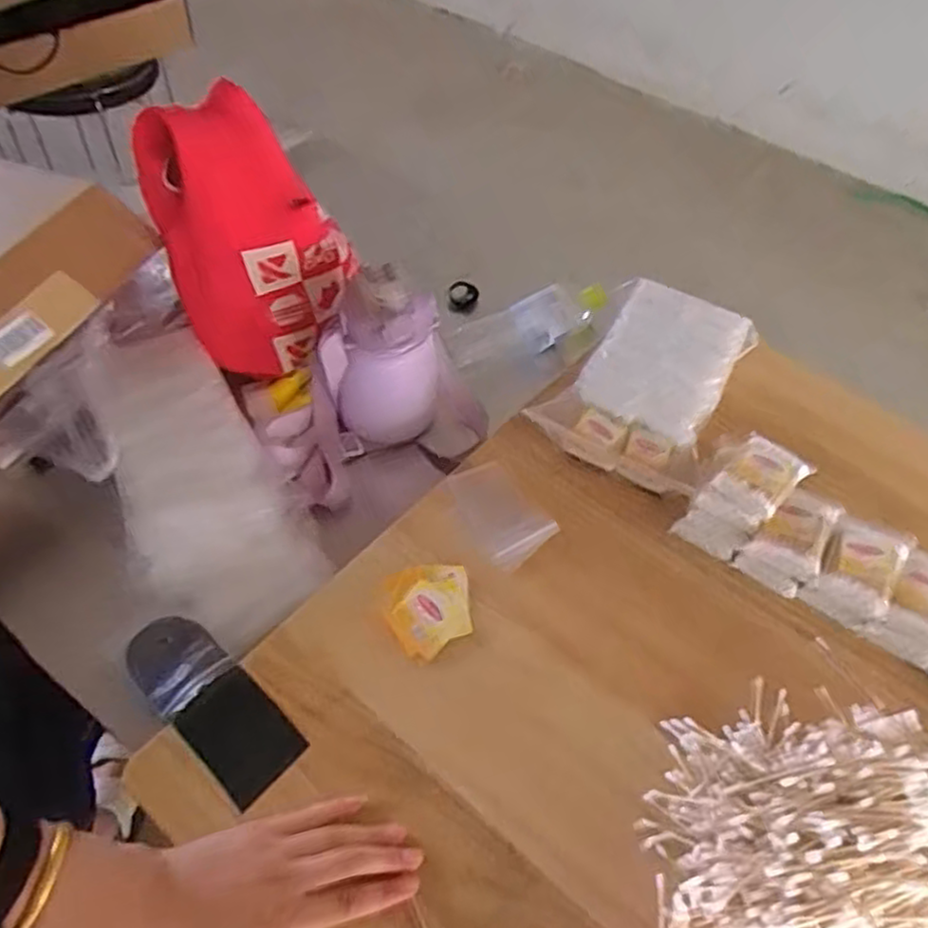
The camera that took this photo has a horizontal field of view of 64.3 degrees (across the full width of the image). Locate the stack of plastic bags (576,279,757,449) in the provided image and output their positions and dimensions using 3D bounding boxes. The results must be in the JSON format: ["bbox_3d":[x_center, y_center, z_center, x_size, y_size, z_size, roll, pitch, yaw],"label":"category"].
[{"bbox_3d":[0.201,-0.106,0.723,0.124,0.025,0.193,25,54,14],"label":"stack of plastic bags"}]

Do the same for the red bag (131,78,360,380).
[{"bbox_3d":[-0.215,-0.231,0.738,0.147,0.230,0.160,40,59,23],"label":"red bag"}]

